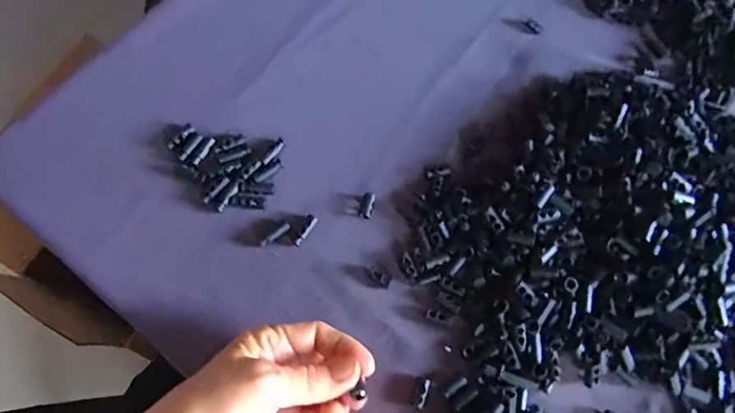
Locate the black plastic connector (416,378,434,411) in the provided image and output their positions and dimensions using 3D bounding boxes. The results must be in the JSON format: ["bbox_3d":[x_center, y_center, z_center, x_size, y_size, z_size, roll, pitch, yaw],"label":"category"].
[{"bbox_3d":[0.036,0.120,0.304,0.008,0.006,0.019,29,72,9],"label":"black plastic connector"}]

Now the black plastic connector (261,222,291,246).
[{"bbox_3d":[-0.065,0.020,0.338,0.024,0.004,0.006,-37,75,-14],"label":"black plastic connector"}]

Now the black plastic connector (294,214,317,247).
[{"bbox_3d":[-0.045,0.017,0.340,0.008,0.006,0.025,29,72,9],"label":"black plastic connector"}]

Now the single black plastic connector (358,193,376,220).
[{"bbox_3d":[0.000,-0.001,0.349,0.010,0.007,0.019,12,70,2],"label":"single black plastic connector"}]

